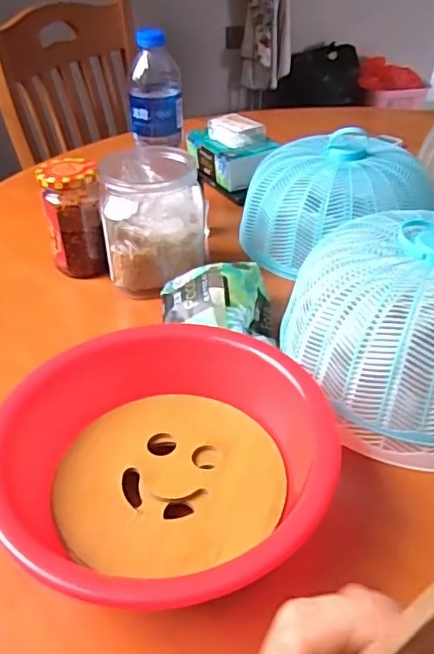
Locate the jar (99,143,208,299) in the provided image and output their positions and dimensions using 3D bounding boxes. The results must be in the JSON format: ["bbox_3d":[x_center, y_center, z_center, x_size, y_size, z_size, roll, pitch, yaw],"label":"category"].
[{"bbox_3d":[-0.069,-0.119,0.650,0.106,0.128,0.111,-5,37,-4],"label":"jar"}]

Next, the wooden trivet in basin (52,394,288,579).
[{"bbox_3d":[-0.033,0.106,0.424,0.155,0.015,0.143,-1,37,1],"label":"wooden trivet in basin"}]

